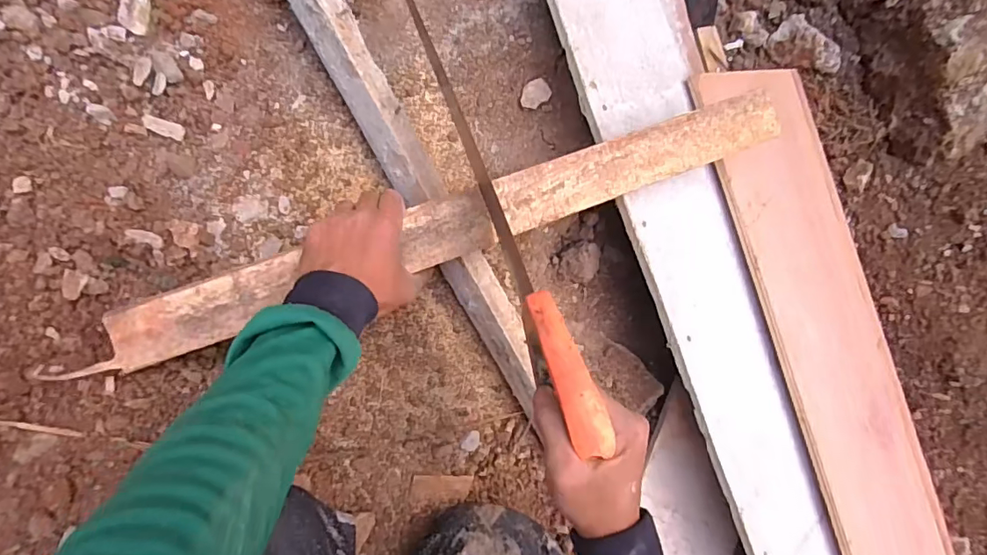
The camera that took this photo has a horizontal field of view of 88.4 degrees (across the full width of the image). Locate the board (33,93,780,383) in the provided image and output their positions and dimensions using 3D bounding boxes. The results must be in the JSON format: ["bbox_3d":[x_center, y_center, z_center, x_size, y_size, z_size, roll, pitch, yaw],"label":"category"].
[{"bbox_3d":[-0.028,-0.051,0.493,0.700,0.026,0.057,-20,95,-11],"label":"board"}]

